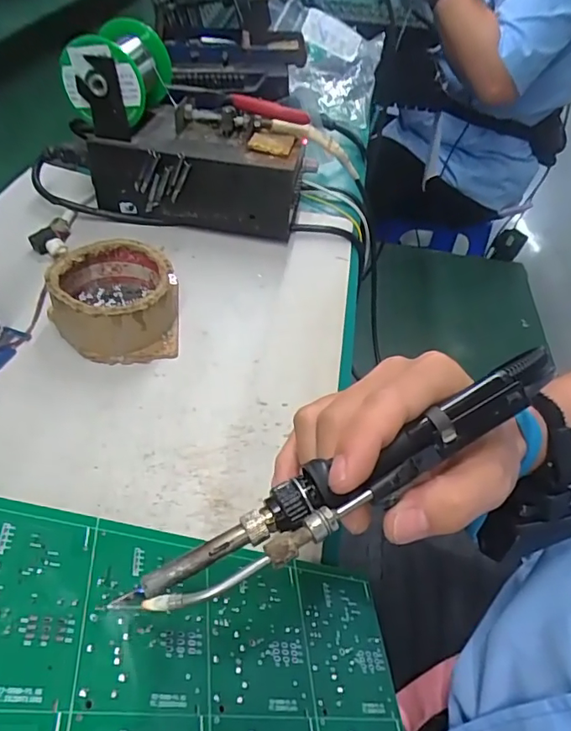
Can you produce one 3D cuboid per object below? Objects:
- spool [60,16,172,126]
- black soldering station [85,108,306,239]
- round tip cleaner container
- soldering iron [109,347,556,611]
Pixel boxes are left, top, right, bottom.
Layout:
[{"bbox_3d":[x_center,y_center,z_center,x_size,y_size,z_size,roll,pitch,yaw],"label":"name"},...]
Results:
[{"bbox_3d":[-0.138,-0.247,0.428,0.065,0.062,0.079,11,47,3],"label":"spool"},{"bbox_3d":[-0.076,-0.172,0.470,0.176,0.079,0.085,14,47,5],"label":"black soldering station"},{"bbox_3d":[-0.122,-0.050,0.371,0.087,0.045,0.093,-9,49,-15],"label":"round tip cleaner container"},{"bbox_3d":[0.038,0.042,0.211,0.205,0.015,0.028,-26,55,-17],"label":"soldering iron"}]

